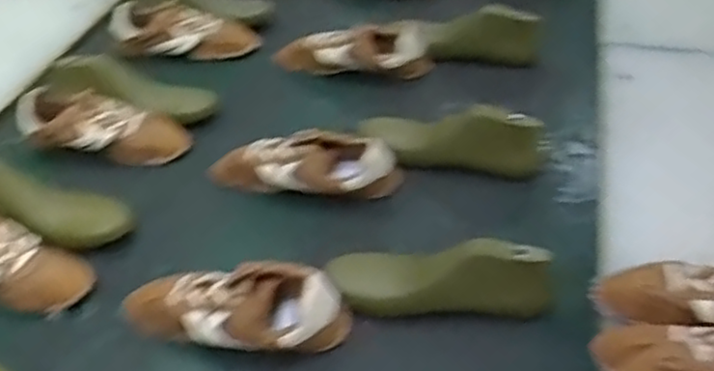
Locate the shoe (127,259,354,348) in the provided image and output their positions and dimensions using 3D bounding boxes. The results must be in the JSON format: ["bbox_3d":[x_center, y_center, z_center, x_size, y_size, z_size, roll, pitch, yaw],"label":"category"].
[{"bbox_3d":[-0.130,0.128,0.750,0.238,0.070,0.083,4,42,6],"label":"shoe"}]

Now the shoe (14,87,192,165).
[{"bbox_3d":[-0.345,-0.078,0.994,0.228,0.075,0.077,3,42,5],"label":"shoe"}]

